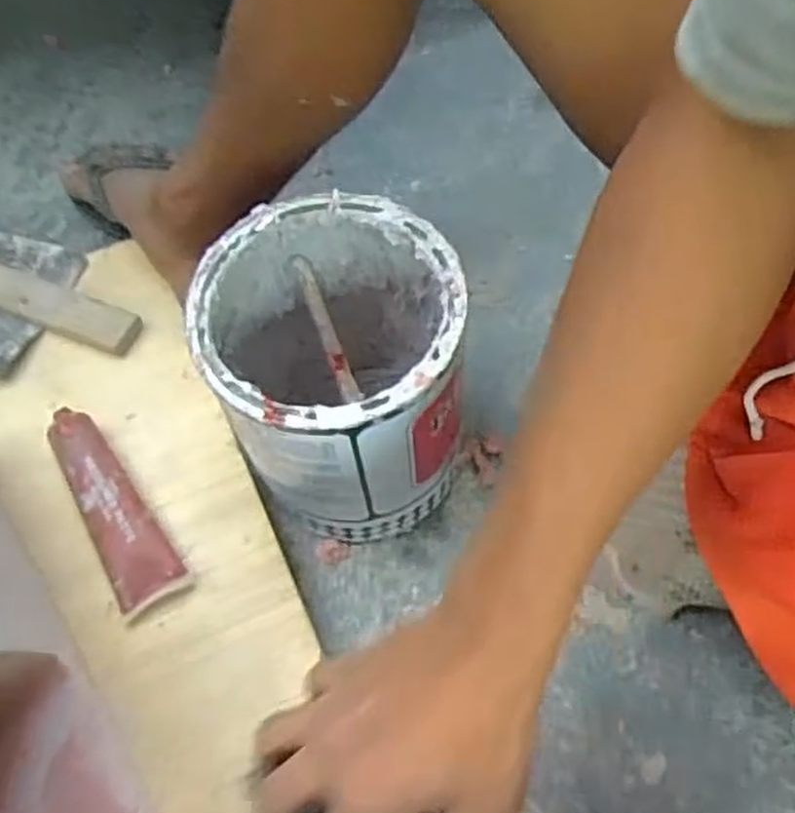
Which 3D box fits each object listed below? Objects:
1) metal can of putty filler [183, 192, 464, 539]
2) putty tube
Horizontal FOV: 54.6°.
[{"bbox_3d":[-0.040,-0.022,0.530,0.161,0.180,0.165,-1,62,2],"label":"metal can of putty filler"},{"bbox_3d":[-0.214,0.073,0.570,0.048,0.031,0.165,-32,65,-14],"label":"putty tube"}]

